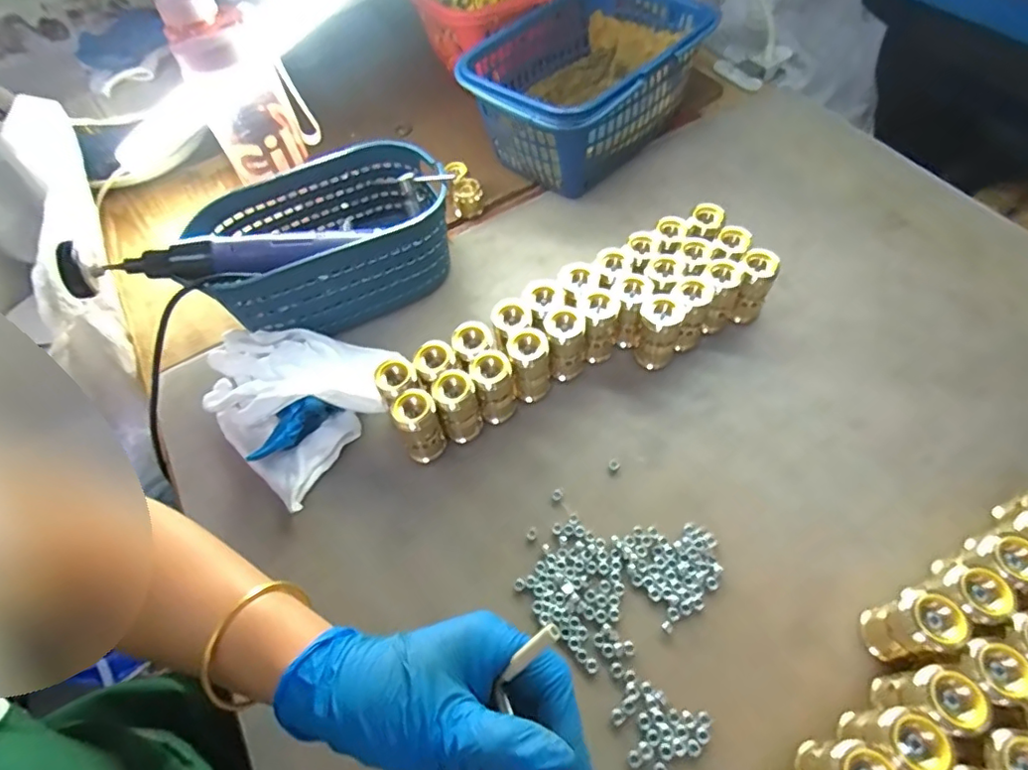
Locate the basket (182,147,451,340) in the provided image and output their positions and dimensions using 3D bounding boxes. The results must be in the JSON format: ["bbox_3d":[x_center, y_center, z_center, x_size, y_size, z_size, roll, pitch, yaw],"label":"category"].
[{"bbox_3d":[-0.171,-0.137,0.532,0.216,0.087,0.142,-26,59,-11],"label":"basket"}]

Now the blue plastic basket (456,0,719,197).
[{"bbox_3d":[0.079,-0.323,0.610,0.255,0.119,0.182,-36,61,-17],"label":"blue plastic basket"}]

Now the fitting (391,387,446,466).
[{"bbox_3d":[-0.071,0.033,0.428,0.030,0.062,0.030,-18,58,-7],"label":"fitting"}]

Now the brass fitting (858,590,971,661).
[{"bbox_3d":[0.236,0.144,0.329,0.028,0.061,0.031,-8,57,0],"label":"brass fitting"}]

